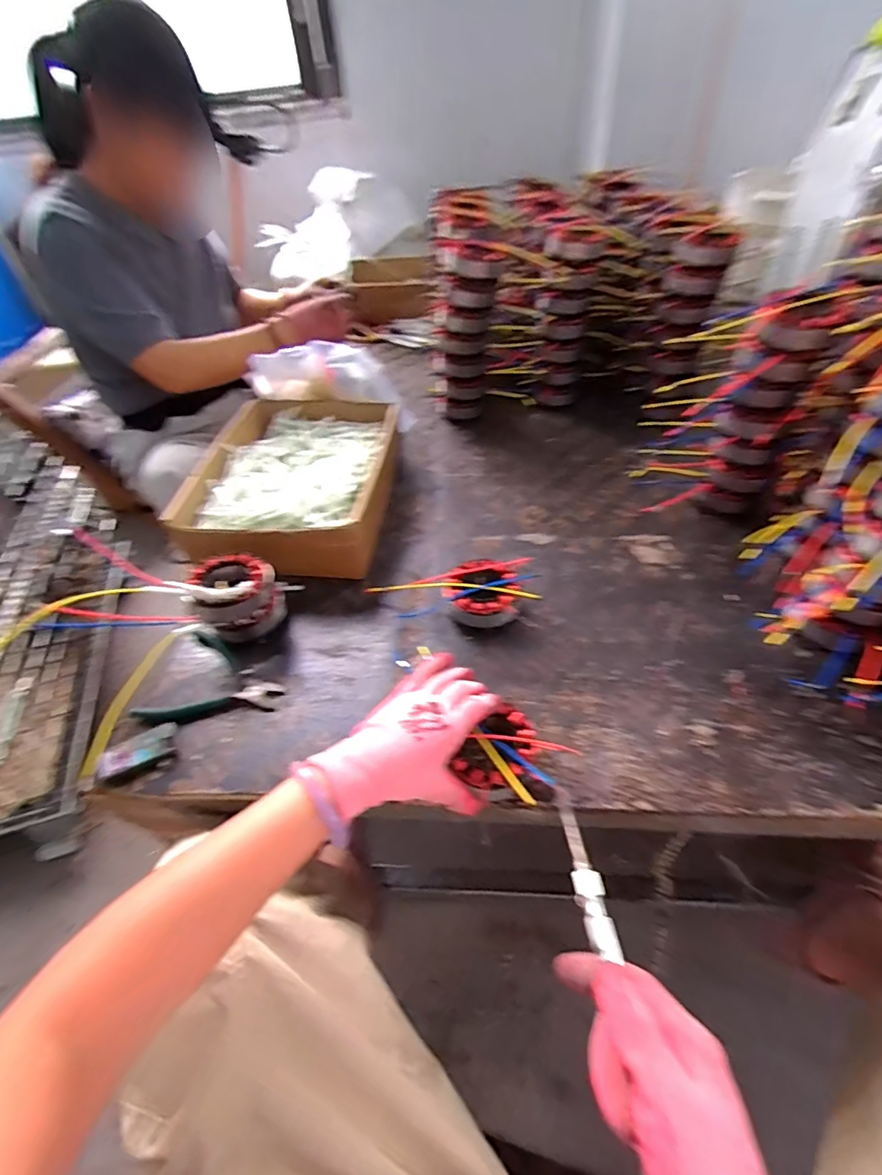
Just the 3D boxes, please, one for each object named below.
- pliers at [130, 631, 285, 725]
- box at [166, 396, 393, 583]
[{"bbox_3d":[-0.243,0.110,0.545,0.139,0.021,0.110,11,50,15],"label":"pliers"},{"bbox_3d":[-0.199,-0.152,0.726,0.244,0.095,0.327,2,48,7],"label":"box"}]

